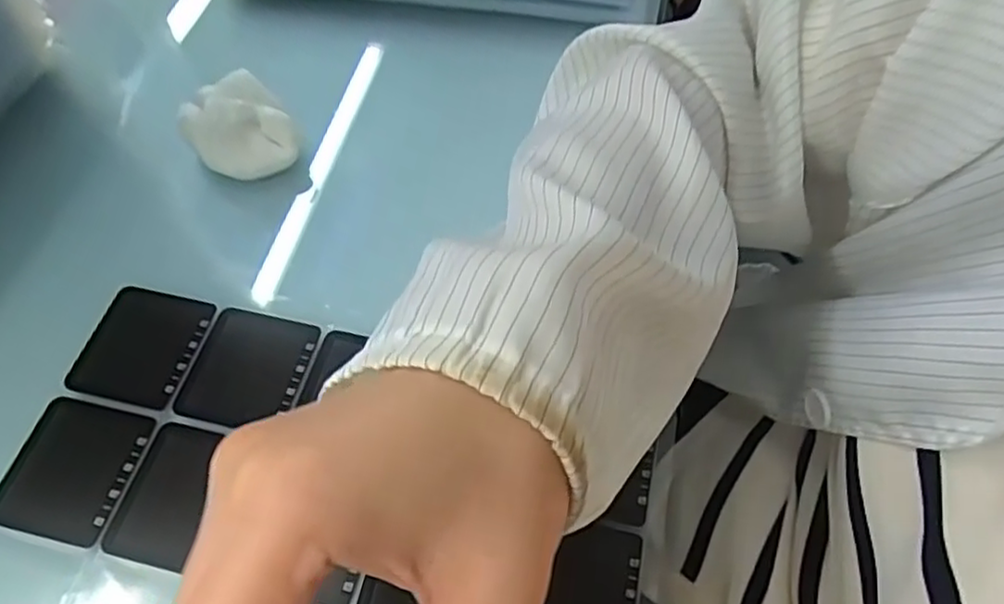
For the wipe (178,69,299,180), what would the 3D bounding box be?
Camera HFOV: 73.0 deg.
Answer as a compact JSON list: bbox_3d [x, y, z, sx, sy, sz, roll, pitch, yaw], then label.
[{"bbox_3d":[-0.137,-0.090,0.353,0.048,0.037,0.043,-28,63,-17],"label":"wipe"}]

